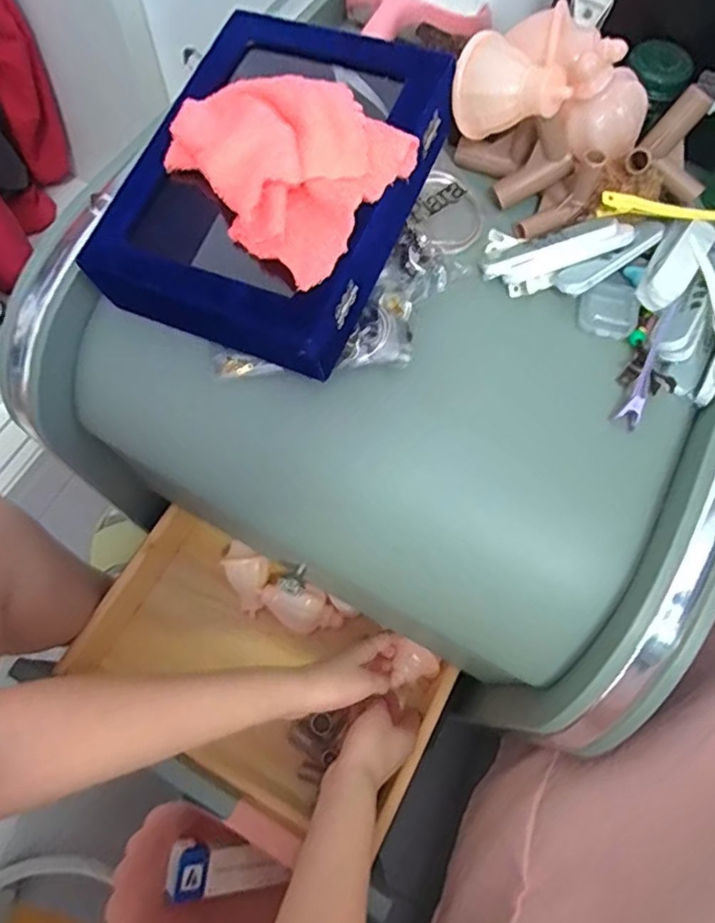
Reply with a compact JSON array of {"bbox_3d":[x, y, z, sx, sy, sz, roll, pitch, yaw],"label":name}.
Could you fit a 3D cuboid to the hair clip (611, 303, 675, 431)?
[{"bbox_3d":[0.173,-0.057,0.341,0.013,0.010,0.076,21,86,5],"label":"hair clip"}]

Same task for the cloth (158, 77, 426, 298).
[{"bbox_3d":[-0.039,-0.167,0.311,0.094,0.029,0.129,-42,77,-17],"label":"cloth"}]

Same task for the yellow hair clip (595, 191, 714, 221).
[{"bbox_3d":[0.202,-0.165,0.369,0.090,0.011,0.010,4,69,-2],"label":"yellow hair clip"}]

